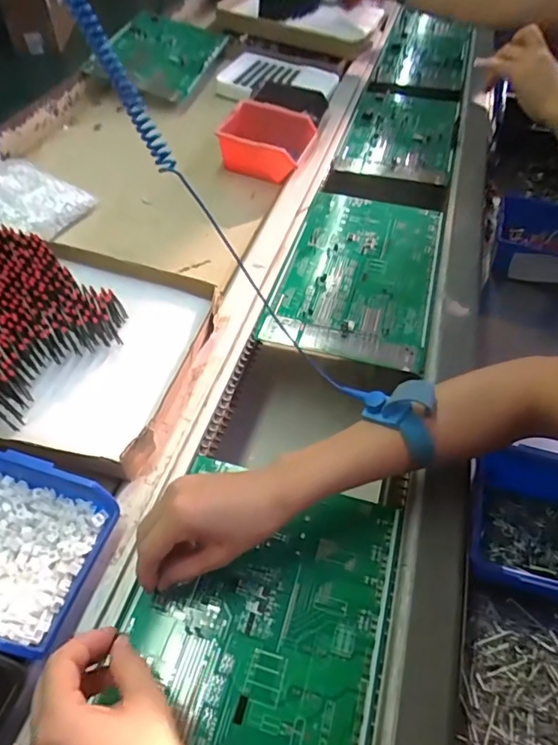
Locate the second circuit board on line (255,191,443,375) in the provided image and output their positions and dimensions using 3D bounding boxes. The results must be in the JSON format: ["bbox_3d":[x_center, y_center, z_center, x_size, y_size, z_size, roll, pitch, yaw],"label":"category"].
[{"bbox_3d":[0.102,-0.129,0.639,0.180,0.011,0.294,13,51,9],"label":"second circuit board on line"}]

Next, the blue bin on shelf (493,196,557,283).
[{"bbox_3d":[0.359,-0.180,0.695,0.131,0.051,0.121,16,52,11],"label":"blue bin on shelf"}]

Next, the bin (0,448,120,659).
[{"bbox_3d":[-0.203,0.125,0.374,0.128,0.056,0.118,14,52,9],"label":"bin"}]

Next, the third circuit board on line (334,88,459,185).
[{"bbox_3d":[0.212,-0.420,0.883,0.176,0.017,0.293,11,53,12],"label":"third circuit board on line"}]

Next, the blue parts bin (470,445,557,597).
[{"bbox_3d":[0.233,0.135,0.437,0.135,0.055,0.125,12,51,8],"label":"blue parts bin"}]

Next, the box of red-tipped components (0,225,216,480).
[{"bbox_3d":[-0.232,-0.042,0.495,0.296,0.075,0.224,13,51,9],"label":"box of red-tipped components"}]

